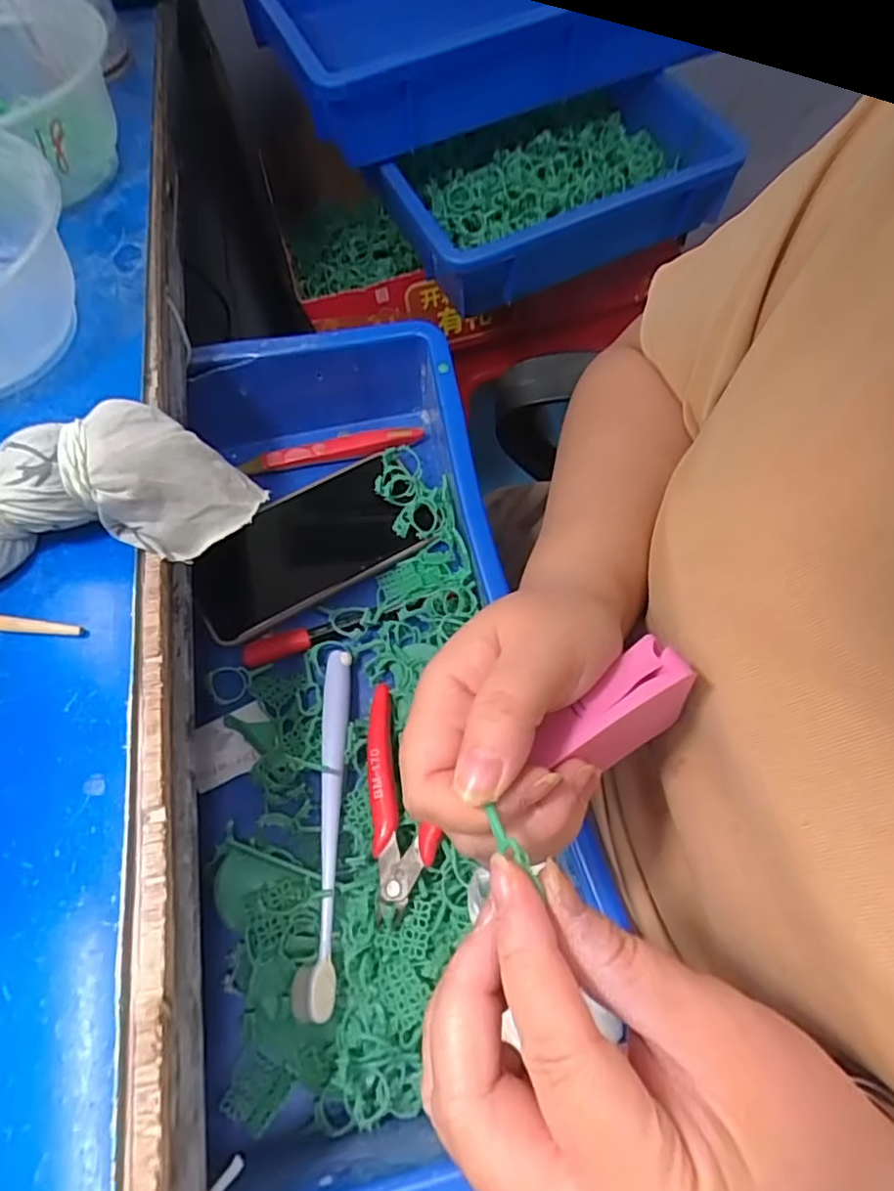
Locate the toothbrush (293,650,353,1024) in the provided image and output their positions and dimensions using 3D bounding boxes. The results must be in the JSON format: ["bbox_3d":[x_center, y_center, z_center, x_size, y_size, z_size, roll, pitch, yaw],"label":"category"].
[{"bbox_3d":[-0.064,0.113,0.334,0.019,0.018,0.181,-3,65,1],"label":"toothbrush"}]

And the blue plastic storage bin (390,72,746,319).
[{"bbox_3d":[0.100,-0.373,0.582,0.274,0.069,0.169,-24,66,-8],"label":"blue plastic storage bin"}]

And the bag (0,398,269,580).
[{"bbox_3d":[-0.153,-0.044,0.257,0.146,0.053,0.054,-9,64,-15],"label":"bag"}]

